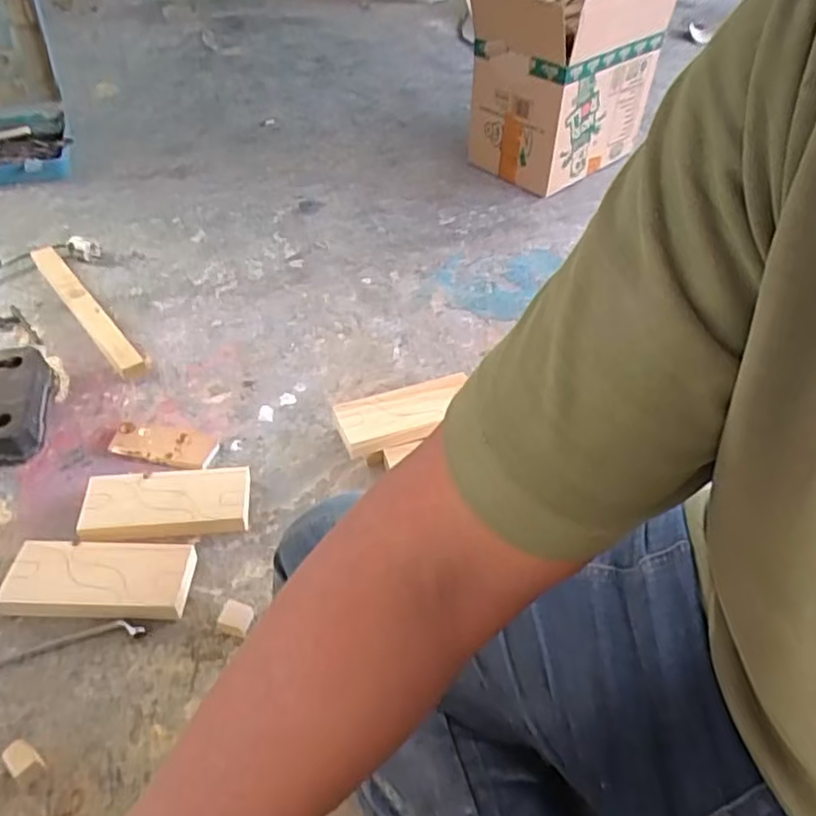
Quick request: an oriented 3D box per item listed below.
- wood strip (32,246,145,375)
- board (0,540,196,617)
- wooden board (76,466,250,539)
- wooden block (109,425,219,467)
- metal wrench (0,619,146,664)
[{"bbox_3d":[-0.496,-0.160,1.026,0.039,0.023,0.392,-28,52,-28],"label":"wood strip"},{"bbox_3d":[-0.314,0.175,0.694,0.180,0.032,0.081,0,44,-3],"label":"board"},{"bbox_3d":[-0.272,0.109,0.763,0.180,0.025,0.087,-3,44,-5],"label":"wooden board"},{"bbox_3d":[-0.304,0.045,0.838,0.124,0.009,0.052,7,44,5],"label":"wooden block"},{"bbox_3d":[-0.350,0.231,0.653,0.182,0.007,0.021,-9,45,-11],"label":"metal wrench"}]

